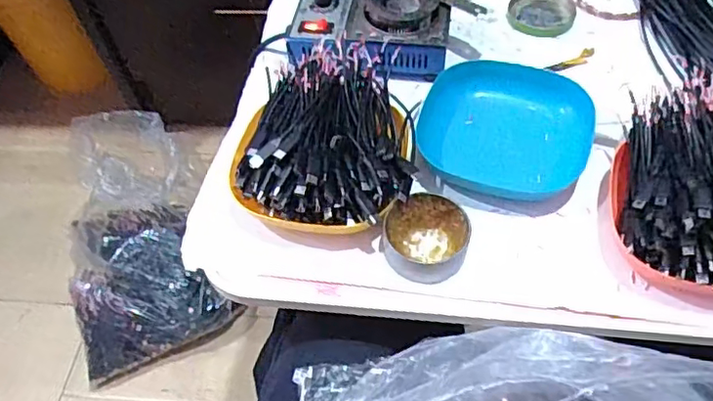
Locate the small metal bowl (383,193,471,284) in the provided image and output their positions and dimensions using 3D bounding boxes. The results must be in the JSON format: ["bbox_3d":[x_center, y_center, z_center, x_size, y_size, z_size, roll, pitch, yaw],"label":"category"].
[{"bbox_3d":[0.053,0.027,0.449,0.060,0.024,0.063,-2,55,3],"label":"small metal bowl"}]

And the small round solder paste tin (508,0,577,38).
[{"bbox_3d":[0.192,-0.196,0.616,0.065,0.008,0.063,25,61,21],"label":"small round solder paste tin"}]

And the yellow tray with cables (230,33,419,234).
[{"bbox_3d":[-0.022,-0.059,0.491,0.136,0.069,0.183,3,55,7],"label":"yellow tray with cables"}]

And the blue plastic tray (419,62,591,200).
[{"bbox_3d":[0.127,-0.065,0.510,0.139,0.027,0.126,15,58,15],"label":"blue plastic tray"}]

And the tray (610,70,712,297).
[{"bbox_3d":[0.259,-0.016,0.431,0.128,0.075,0.178,8,56,10],"label":"tray"}]

